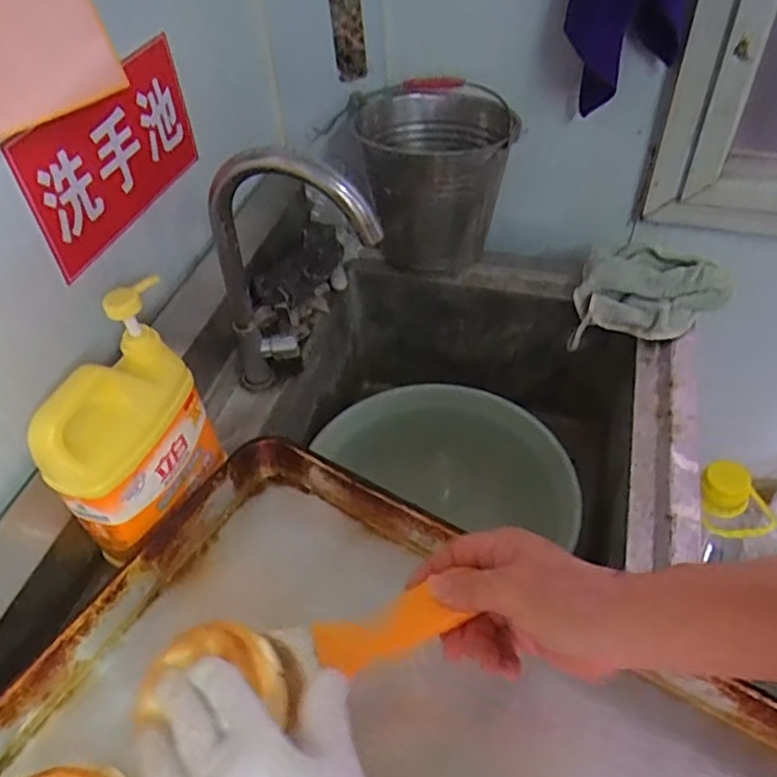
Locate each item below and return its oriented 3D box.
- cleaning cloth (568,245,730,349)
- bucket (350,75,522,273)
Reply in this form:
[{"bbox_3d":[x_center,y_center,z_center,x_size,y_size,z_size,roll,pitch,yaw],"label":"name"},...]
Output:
[{"bbox_3d":[0.347,-0.118,0.894,0.177,0.082,0.136,16,48,23],"label":"cleaning cloth"},{"bbox_3d":[0.069,-0.292,0.922,0.197,0.193,0.198,-4,43,4],"label":"bucket"}]

